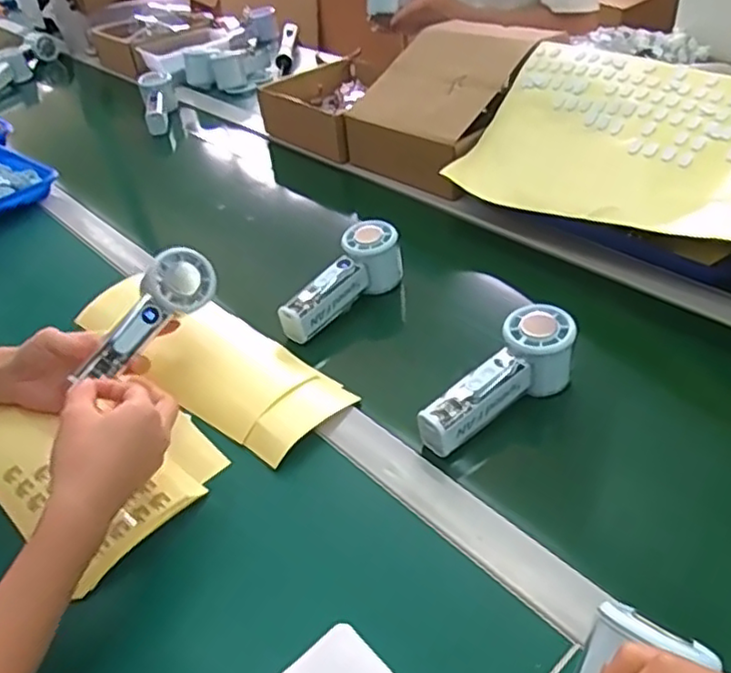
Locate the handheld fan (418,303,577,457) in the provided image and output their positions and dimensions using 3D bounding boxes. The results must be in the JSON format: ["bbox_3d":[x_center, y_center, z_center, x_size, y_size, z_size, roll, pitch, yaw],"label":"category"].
[{"bbox_3d":[0.110,0.045,0.541,0.151,0.077,0.052,-35,46,-30],"label":"handheld fan"}]

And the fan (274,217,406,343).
[{"bbox_3d":[-0.025,-0.051,0.680,0.046,0.058,0.152,29,64,37],"label":"fan"}]

